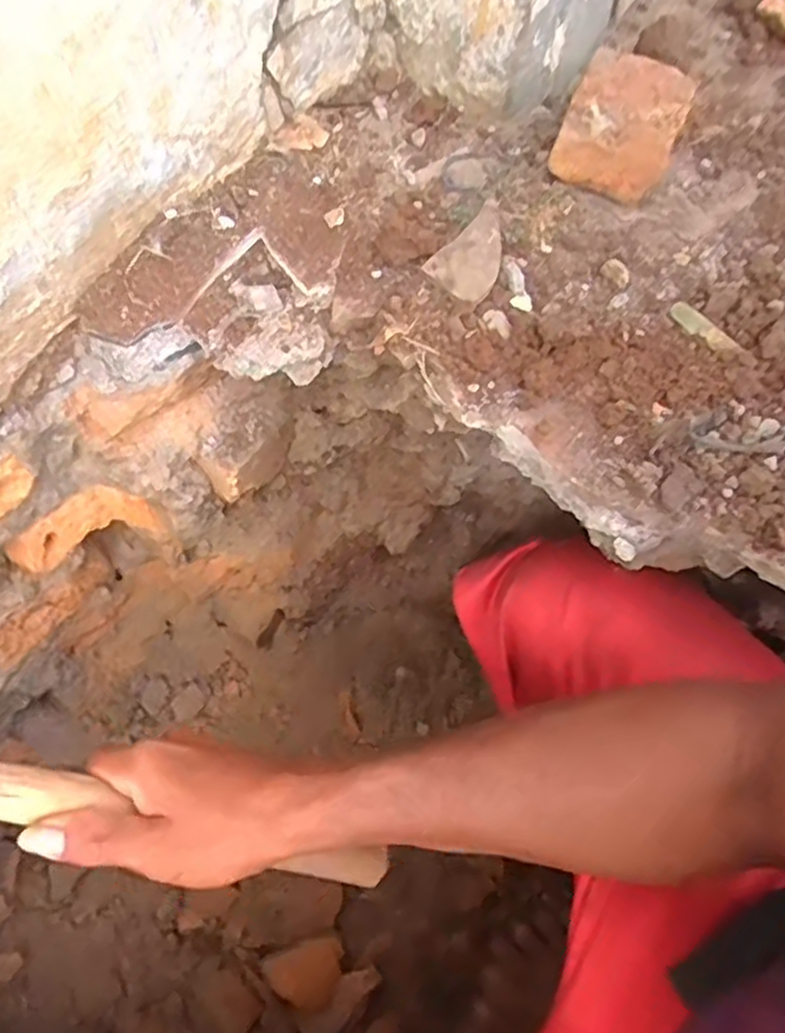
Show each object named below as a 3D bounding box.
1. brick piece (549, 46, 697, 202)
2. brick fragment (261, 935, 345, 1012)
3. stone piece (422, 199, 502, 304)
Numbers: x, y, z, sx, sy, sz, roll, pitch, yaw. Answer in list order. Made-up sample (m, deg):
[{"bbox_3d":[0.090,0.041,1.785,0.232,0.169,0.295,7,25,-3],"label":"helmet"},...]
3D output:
[{"bbox_3d":[0.141,-0.237,0.460,0.065,0.052,0.080,23,64,9],"label":"brick piece"},{"bbox_3d":[-0.071,0.384,0.621,0.065,0.019,0.049,-15,64,-10],"label":"brick fragment"},{"bbox_3d":[0.049,-0.149,0.423,0.039,0.009,0.054,44,88,14],"label":"stone piece"}]

